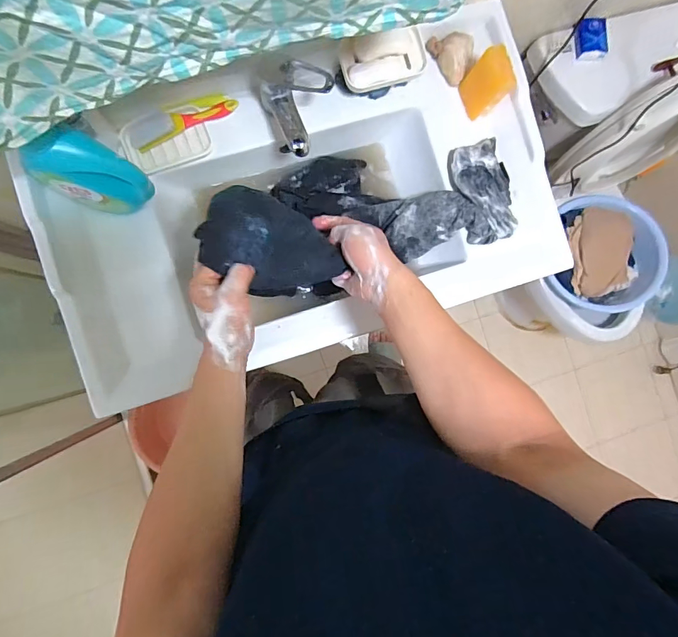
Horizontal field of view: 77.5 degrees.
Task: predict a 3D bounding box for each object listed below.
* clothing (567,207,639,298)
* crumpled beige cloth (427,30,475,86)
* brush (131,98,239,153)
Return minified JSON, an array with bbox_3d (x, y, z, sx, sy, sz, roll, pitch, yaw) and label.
[{"bbox_3d":[0.734,-0.189,1.198,0.196,0.085,0.247,-11,89,-7],"label":"clothing"},{"bbox_3d":[0.197,-0.451,0.715,0.060,0.037,0.084,-39,93,-6],"label":"crumpled beige cloth"},{"bbox_3d":[-0.246,-0.313,0.668,0.174,0.037,0.049,-23,91,-7],"label":"brush"}]

